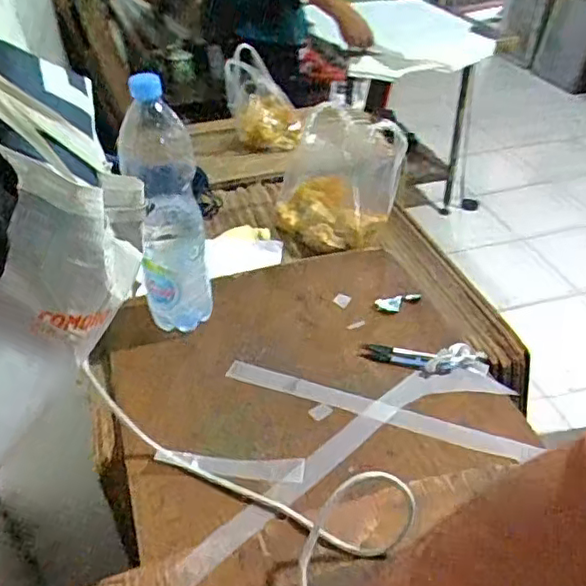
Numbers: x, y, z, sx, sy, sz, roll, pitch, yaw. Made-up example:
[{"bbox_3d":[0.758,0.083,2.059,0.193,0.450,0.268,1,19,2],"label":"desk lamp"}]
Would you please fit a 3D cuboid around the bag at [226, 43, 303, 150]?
[{"bbox_3d":[-0.064,-0.405,1.327,0.165,0.189,0.115,-5,37,-2],"label":"bag"}]

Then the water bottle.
[{"bbox_3d":[-0.158,-0.098,0.777,0.084,0.344,0.073,-11,37,-11],"label":"water bottle"}]

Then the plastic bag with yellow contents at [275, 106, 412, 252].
[{"bbox_3d":[0.077,-0.199,1.032,0.190,0.175,0.181,1,37,6],"label":"plastic bag with yellow contents"}]

